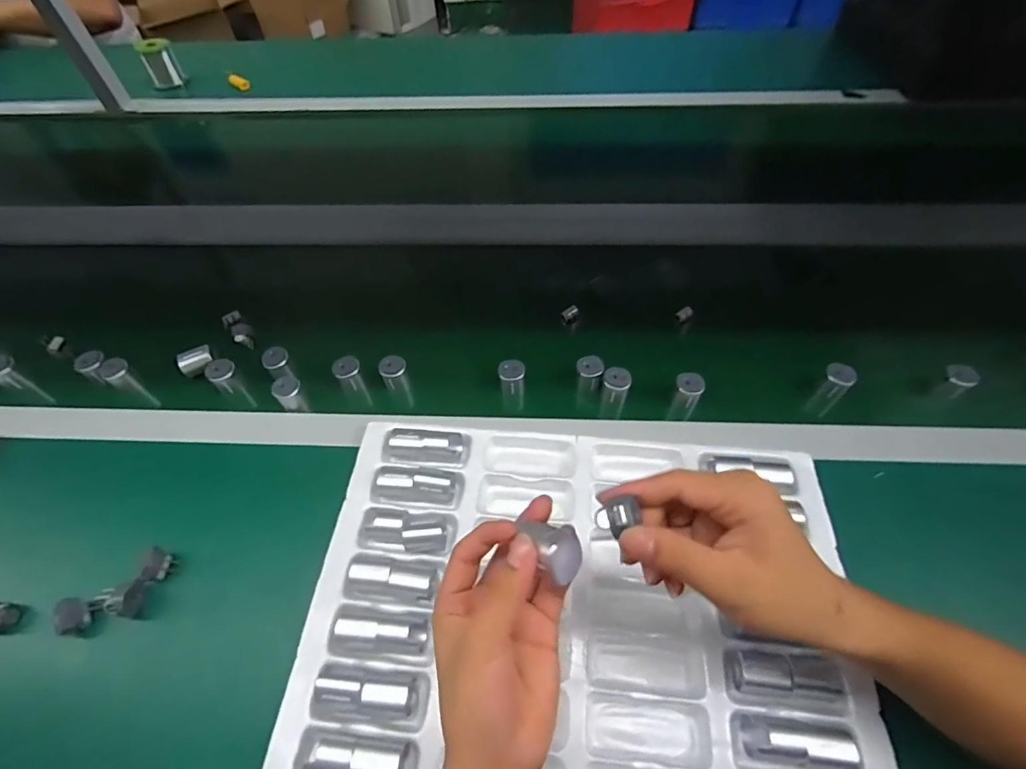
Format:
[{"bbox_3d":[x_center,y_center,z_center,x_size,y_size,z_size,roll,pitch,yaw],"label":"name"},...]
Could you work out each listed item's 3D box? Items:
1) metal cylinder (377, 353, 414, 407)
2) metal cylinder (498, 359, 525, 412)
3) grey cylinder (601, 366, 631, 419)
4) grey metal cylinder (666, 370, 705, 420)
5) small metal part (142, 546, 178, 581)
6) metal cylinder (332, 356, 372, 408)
[{"bbox_3d":[-0.138,-0.002,0.590,0.030,0.084,0.023,-22,62,-12],"label":"metal cylinder"},{"bbox_3d":[-0.001,0.001,0.570,0.029,0.069,0.027,-2,59,-1],"label":"metal cylinder"},{"bbox_3d":[0.116,0.010,0.563,0.030,0.068,0.030,15,61,9],"label":"grey cylinder"},{"bbox_3d":[0.197,0.014,0.560,0.030,0.071,0.027,24,62,14],"label":"grey metal cylinder"},{"bbox_3d":[-0.329,0.170,0.455,0.012,0.023,0.027,9,60,5],"label":"small metal part"},{"bbox_3d":[-0.191,-0.001,0.588,0.029,0.069,0.030,-27,63,-15],"label":"metal cylinder"}]

